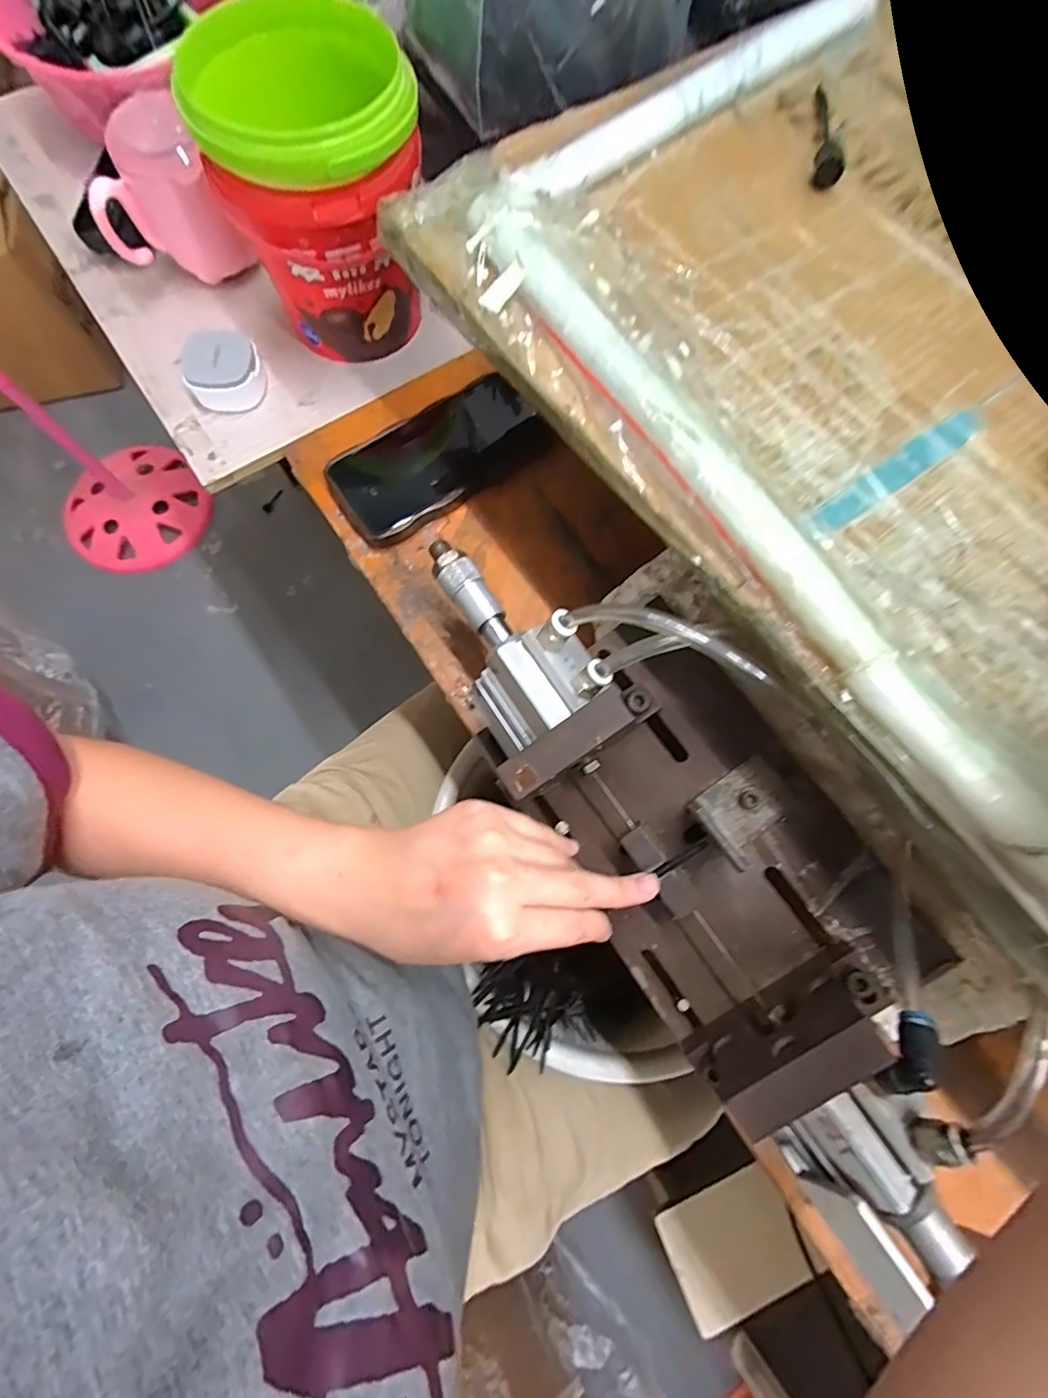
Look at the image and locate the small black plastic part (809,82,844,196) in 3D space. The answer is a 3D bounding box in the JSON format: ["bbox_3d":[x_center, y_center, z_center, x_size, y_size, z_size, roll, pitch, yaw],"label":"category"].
[{"bbox_3d":[0.174,-0.325,0.313,0.015,0.017,0.079,11,75,2],"label":"small black plastic part"}]

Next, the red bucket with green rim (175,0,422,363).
[{"bbox_3d":[-0.137,-0.348,0.389,0.125,0.150,0.132,0,75,-1],"label":"red bucket with green rim"}]

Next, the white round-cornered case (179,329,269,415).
[{"bbox_3d":[-0.233,-0.257,0.428,0.055,0.029,0.053,0,75,-1],"label":"white round-cornered case"}]

